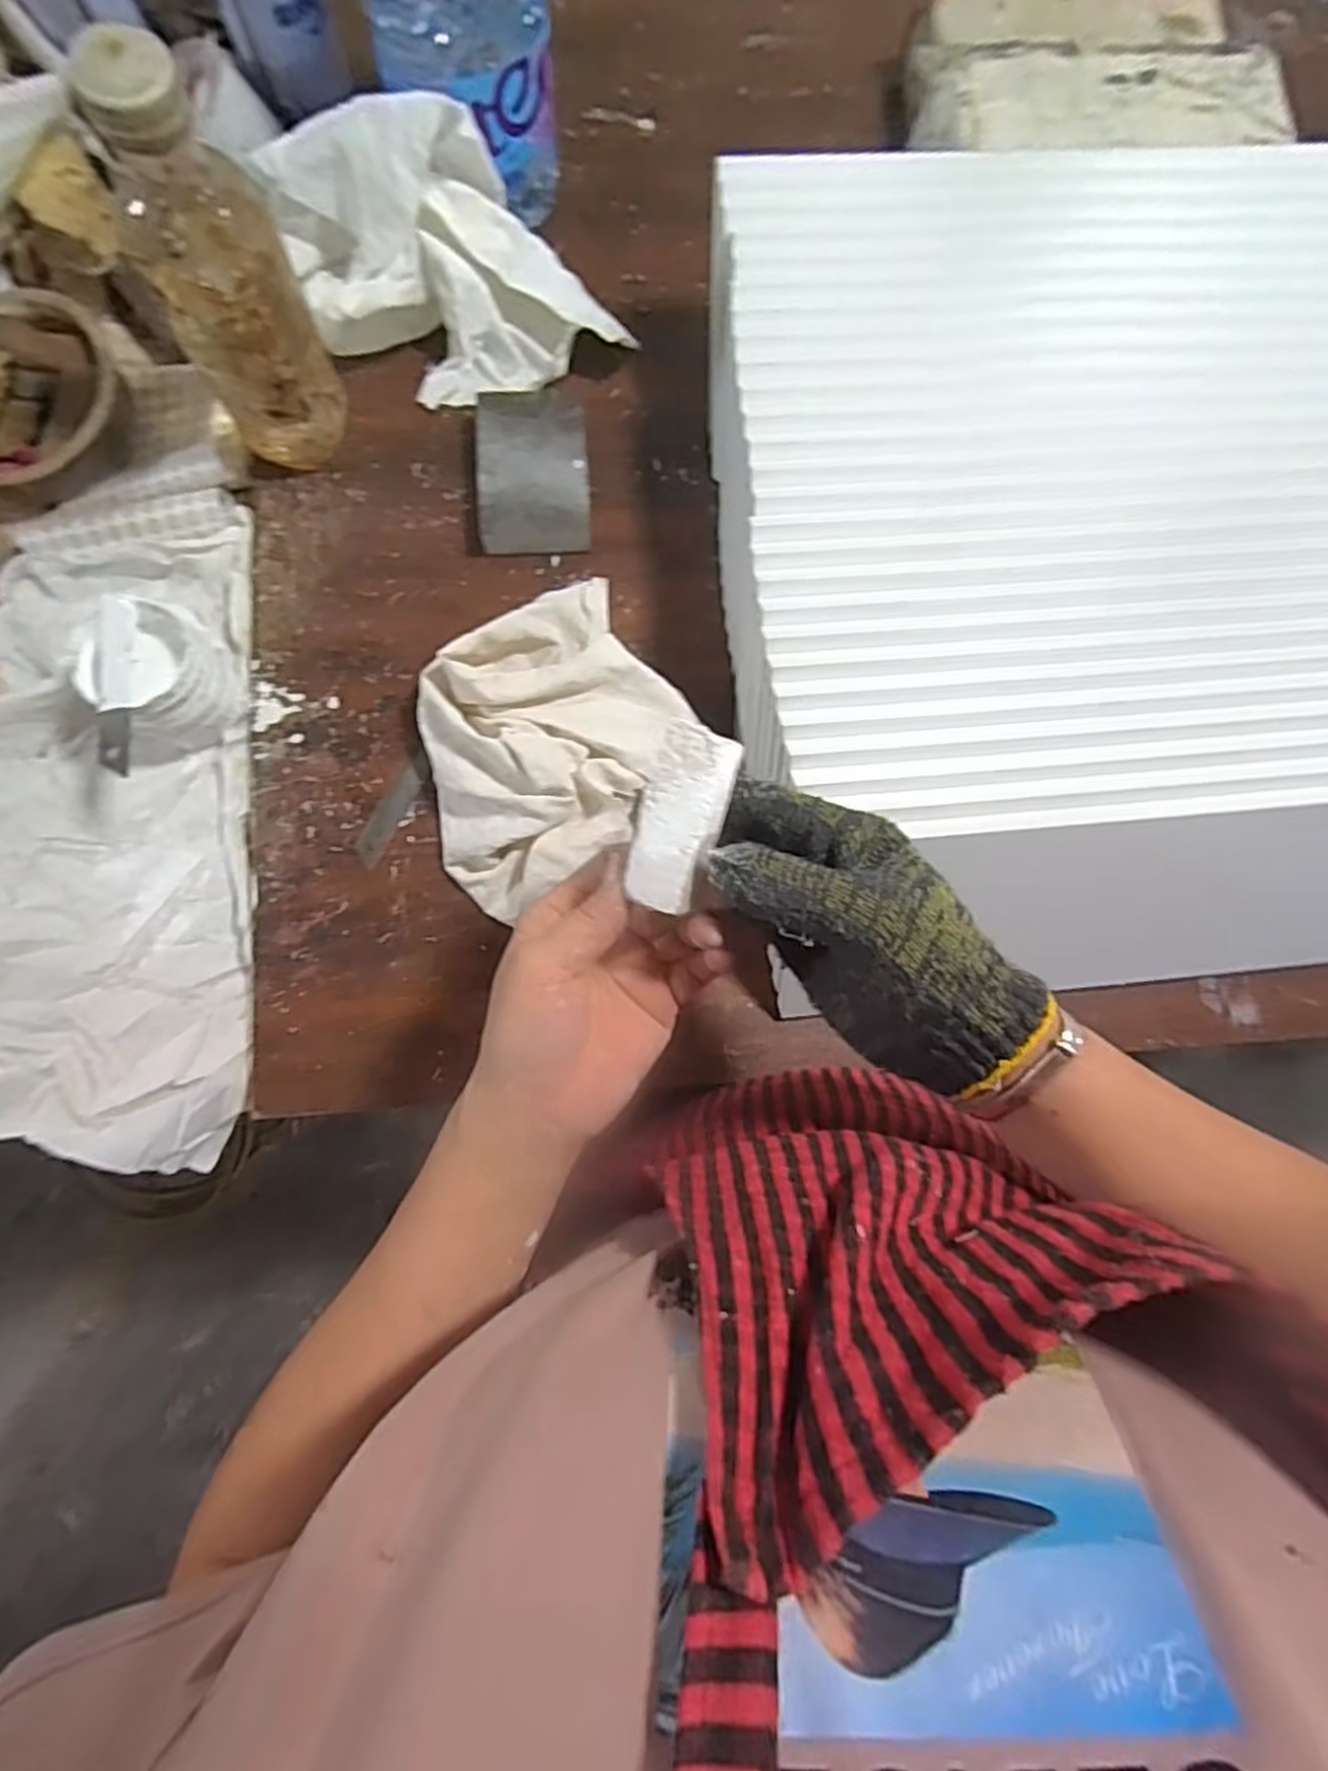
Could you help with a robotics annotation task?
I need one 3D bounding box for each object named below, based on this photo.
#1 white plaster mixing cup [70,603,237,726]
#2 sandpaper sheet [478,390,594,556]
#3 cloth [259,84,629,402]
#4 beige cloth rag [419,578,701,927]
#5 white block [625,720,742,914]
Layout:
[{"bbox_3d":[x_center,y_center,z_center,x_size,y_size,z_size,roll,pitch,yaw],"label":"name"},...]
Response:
[{"bbox_3d":[-0.287,-0.117,0.452,0.064,0.064,0.058,-37,84,-7],"label":"white plaster mixing cup"},{"bbox_3d":[-0.083,-0.263,0.497,0.068,0.033,0.102,-3,83,-3],"label":"sandpaper sheet"},{"bbox_3d":[-0.139,-0.388,0.475,0.196,0.099,0.152,-20,85,-5],"label":"cloth"},{"bbox_3d":[-0.073,-0.085,0.456,0.161,0.057,0.151,-33,86,-6],"label":"beige cloth rag"},{"bbox_3d":[0.006,-0.025,0.296,0.030,0.019,0.068,16,94,1],"label":"white block"}]

